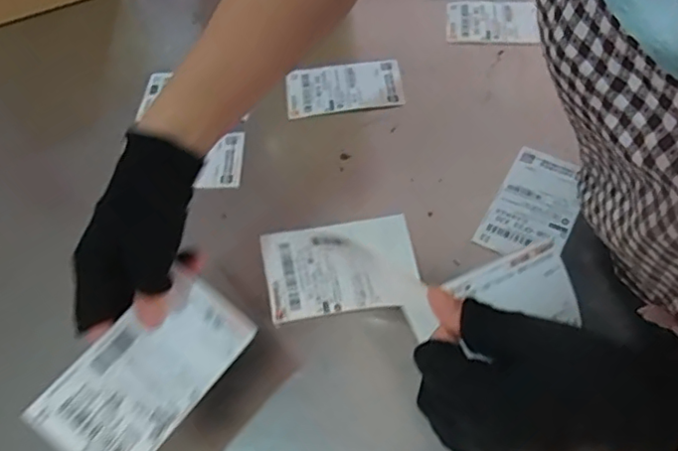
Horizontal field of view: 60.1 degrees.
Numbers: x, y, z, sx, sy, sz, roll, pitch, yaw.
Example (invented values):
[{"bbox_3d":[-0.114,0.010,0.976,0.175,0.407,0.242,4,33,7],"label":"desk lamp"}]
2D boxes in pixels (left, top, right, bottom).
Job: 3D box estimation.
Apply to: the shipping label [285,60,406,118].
[{"bbox_3d":[0.005,-0.160,0.678,0.132,0.008,0.071,-6,54,1],"label":"shipping label"}]

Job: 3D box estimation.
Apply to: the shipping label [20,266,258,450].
[{"bbox_3d":[-0.124,0.095,0.385,0.075,0.010,0.131,45,65,-9],"label":"shipping label"}]

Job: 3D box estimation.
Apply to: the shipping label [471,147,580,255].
[{"bbox_3d":[0.188,-0.019,0.563,0.074,0.006,0.127,23,63,24],"label":"shipping label"}]

